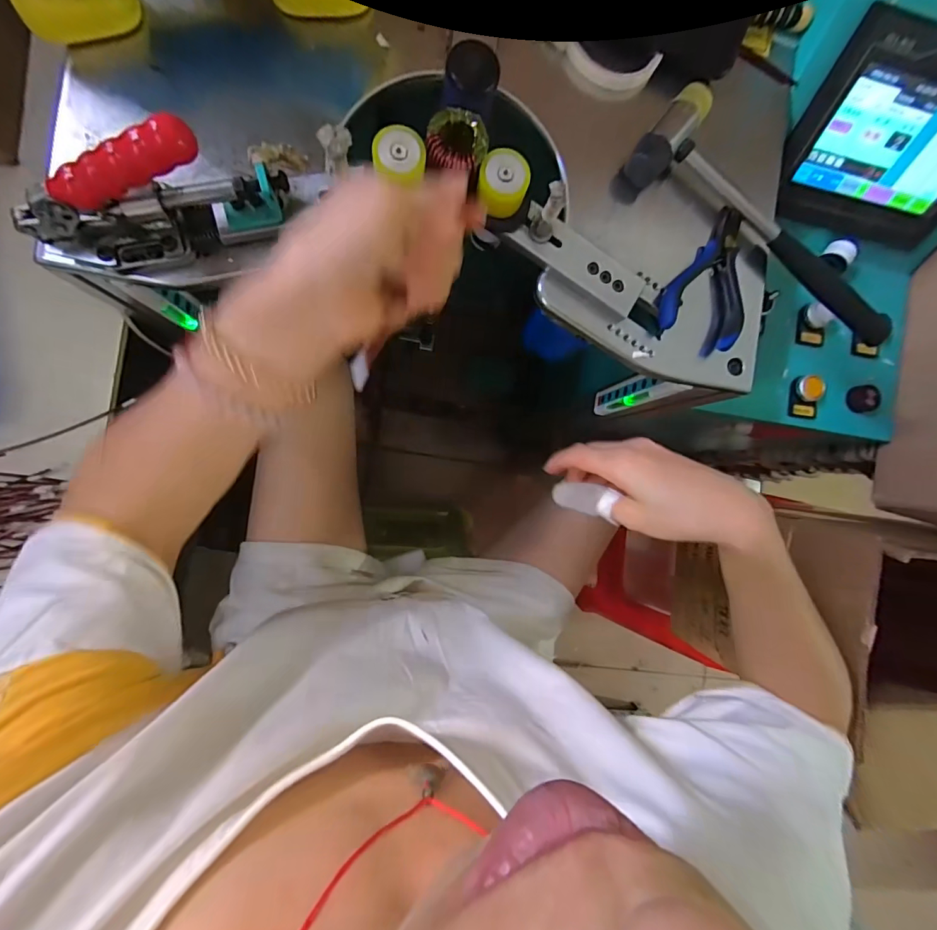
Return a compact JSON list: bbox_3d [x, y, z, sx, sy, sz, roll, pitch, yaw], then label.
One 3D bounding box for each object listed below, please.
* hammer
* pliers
[{"bbox_3d":[0.247,-0.195,0.360,0.255,0.034,0.073,35,86,-6],"label":"hammer"},{"bbox_3d":[0.200,-0.157,0.359,0.067,0.024,0.116,21,87,-7],"label":"pliers"}]

